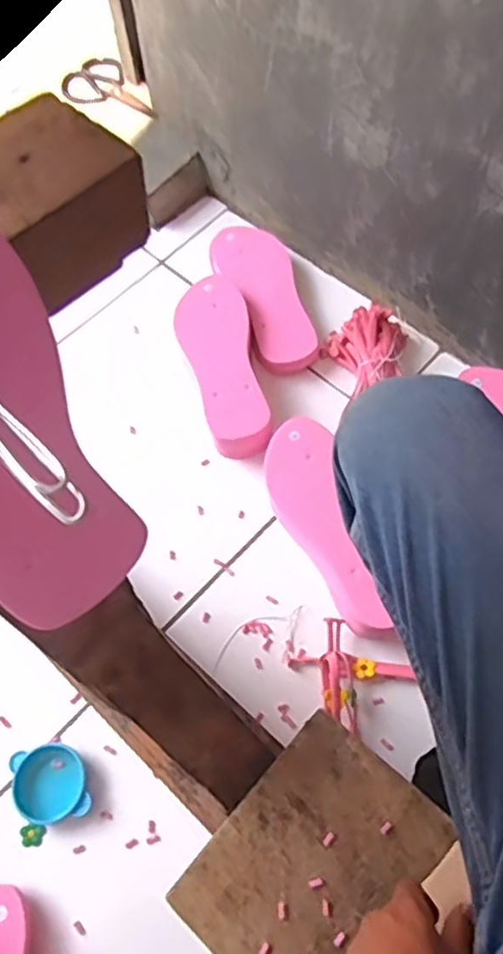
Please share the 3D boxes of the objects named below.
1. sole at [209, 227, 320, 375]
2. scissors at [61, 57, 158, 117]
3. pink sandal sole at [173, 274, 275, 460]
[{"bbox_3d":[0.018,-0.247,0.915,0.100,0.046,0.241,-18,63,-7],"label":"sole"},{"bbox_3d":[-0.219,-0.615,1.081,0.204,0.012,0.092,38,85,20],"label":"scissors"},{"bbox_3d":[-0.037,-0.137,0.864,0.090,0.065,0.252,-11,62,-3],"label":"pink sandal sole"}]

